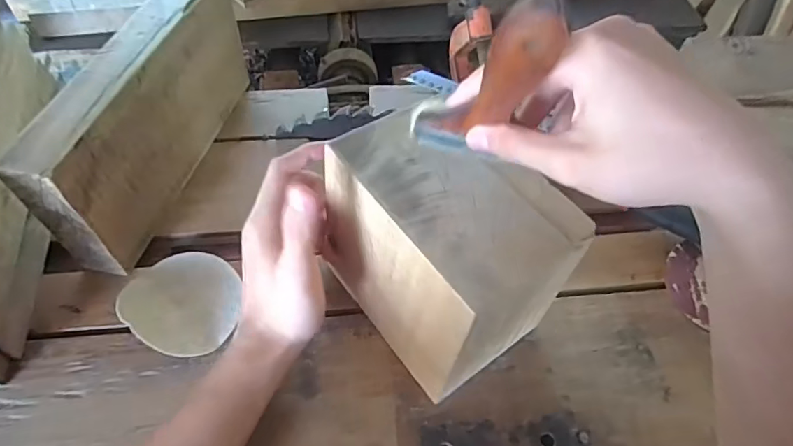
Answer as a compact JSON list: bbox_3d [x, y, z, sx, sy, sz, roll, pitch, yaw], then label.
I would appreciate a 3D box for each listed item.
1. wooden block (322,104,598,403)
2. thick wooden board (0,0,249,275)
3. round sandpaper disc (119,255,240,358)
[{"bbox_3d":[0.029,0.018,0.364,0.103,0.141,0.141,-32,59,-24],"label":"wooden block"},{"bbox_3d":[-0.209,-0.095,0.451,0.041,0.136,0.261,12,55,6],"label":"thick wooden board"},{"bbox_3d":[-0.171,0.061,0.411,0.084,0.012,0.088,11,50,-13],"label":"round sandpaper disc"}]

